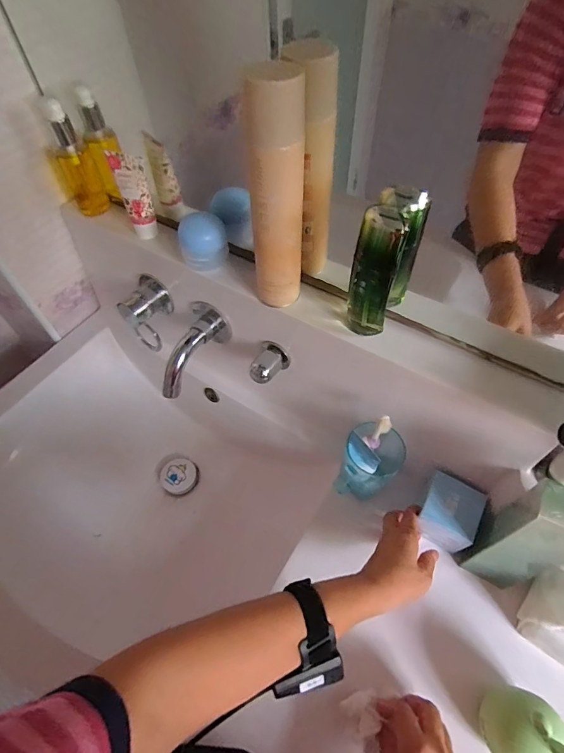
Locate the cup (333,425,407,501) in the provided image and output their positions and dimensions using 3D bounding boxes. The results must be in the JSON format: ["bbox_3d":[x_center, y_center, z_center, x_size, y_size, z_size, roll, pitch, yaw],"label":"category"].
[{"bbox_3d":[0.111,0.117,0.505,0.066,0.108,0.083,22,58,16],"label":"cup"}]

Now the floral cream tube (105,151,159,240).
[{"bbox_3d":[-0.187,-0.233,0.514,0.038,0.098,0.033,-20,57,-12],"label":"floral cream tube"}]

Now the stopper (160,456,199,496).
[{"bbox_3d":[-0.182,0.175,0.700,0.063,0.020,0.060,33,62,22],"label":"stopper"}]

